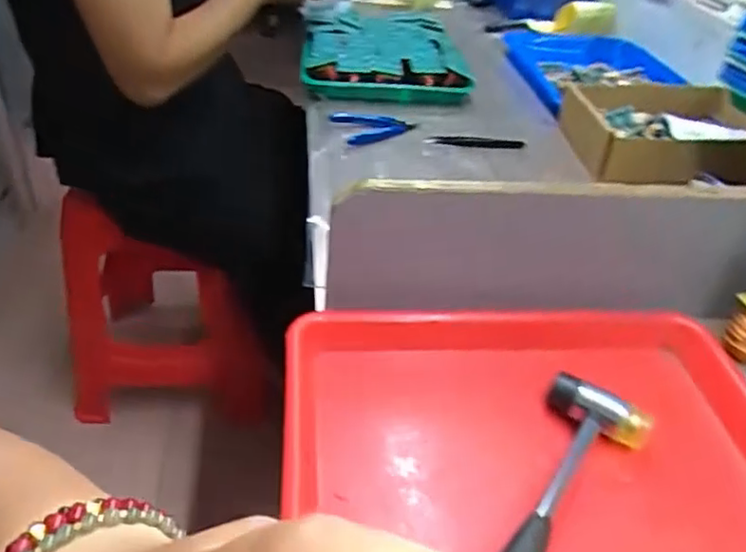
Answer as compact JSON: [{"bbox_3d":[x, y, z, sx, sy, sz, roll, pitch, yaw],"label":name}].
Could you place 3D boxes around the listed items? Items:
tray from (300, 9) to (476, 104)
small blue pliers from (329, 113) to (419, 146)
[{"bbox_3d":[0.018,-0.349,0.968,0.245,0.059,0.265,2,37,-4],"label":"tray"},{"bbox_3d":[0.005,-0.191,0.796,0.111,0.020,0.060,-3,38,-11],"label":"small blue pliers"}]

